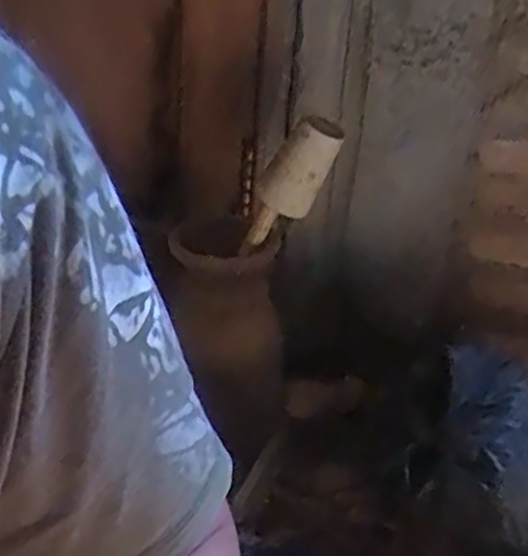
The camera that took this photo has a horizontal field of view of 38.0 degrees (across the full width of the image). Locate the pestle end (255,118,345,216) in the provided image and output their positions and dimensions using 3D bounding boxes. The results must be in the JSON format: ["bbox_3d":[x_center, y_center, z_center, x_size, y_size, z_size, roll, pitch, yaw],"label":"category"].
[{"bbox_3d":[0.046,-0.131,0.888,0.068,0.142,0.068,44,40,14],"label":"pestle end"}]

